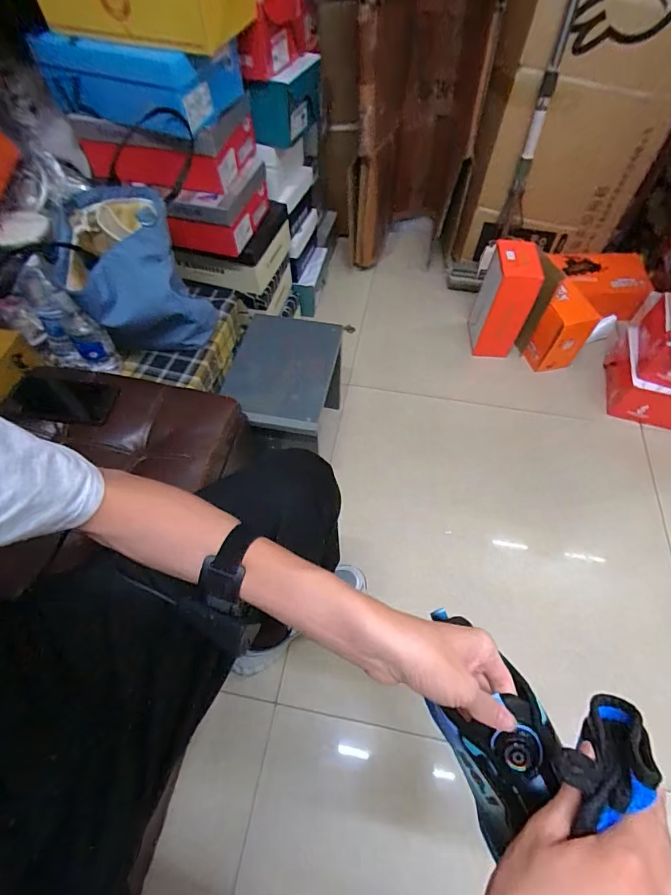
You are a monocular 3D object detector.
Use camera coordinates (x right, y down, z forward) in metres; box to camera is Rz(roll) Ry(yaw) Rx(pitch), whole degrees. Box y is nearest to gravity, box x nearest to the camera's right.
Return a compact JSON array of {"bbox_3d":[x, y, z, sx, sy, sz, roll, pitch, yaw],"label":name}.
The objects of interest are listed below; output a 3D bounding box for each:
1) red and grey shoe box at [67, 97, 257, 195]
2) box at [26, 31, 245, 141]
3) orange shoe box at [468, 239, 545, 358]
[{"bbox_3d":[-0.370,-0.666,0.923,0.345,0.120,0.183,12,57,7],"label":"red and grey shoe box"},{"bbox_3d":[-0.371,-0.725,0.835,0.377,0.124,0.166,20,59,12],"label":"box"},{"bbox_3d":[0.464,-0.410,1.197,0.110,0.306,0.152,3,58,2],"label":"orange shoe box"}]

